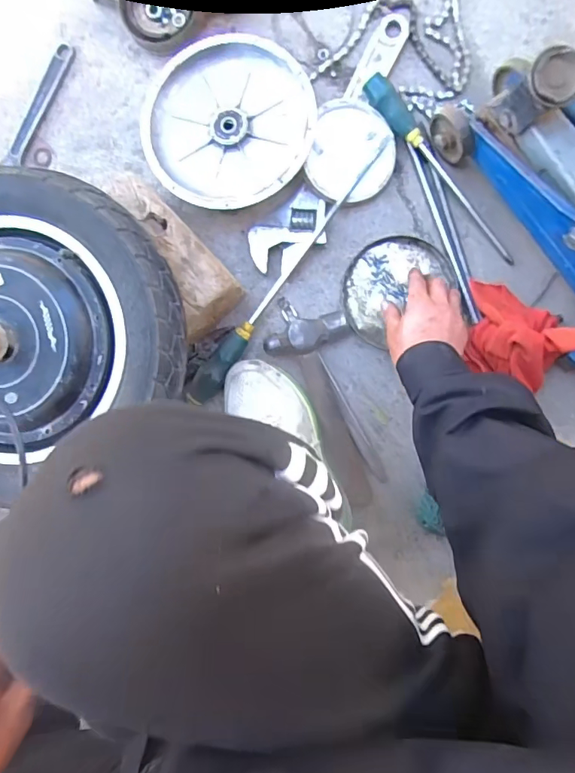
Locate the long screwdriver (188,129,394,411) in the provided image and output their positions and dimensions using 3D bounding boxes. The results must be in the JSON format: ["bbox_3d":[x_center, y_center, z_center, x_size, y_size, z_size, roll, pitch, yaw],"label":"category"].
[{"bbox_3d":[-0.004,-0.151,0.620,0.039,0.035,0.410,36,95,0],"label":"long screwdriver"}]

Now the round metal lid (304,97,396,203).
[{"bbox_3d":[0.084,-0.299,0.605,0.107,0.017,0.124,15,93,-1],"label":"round metal lid"}]

